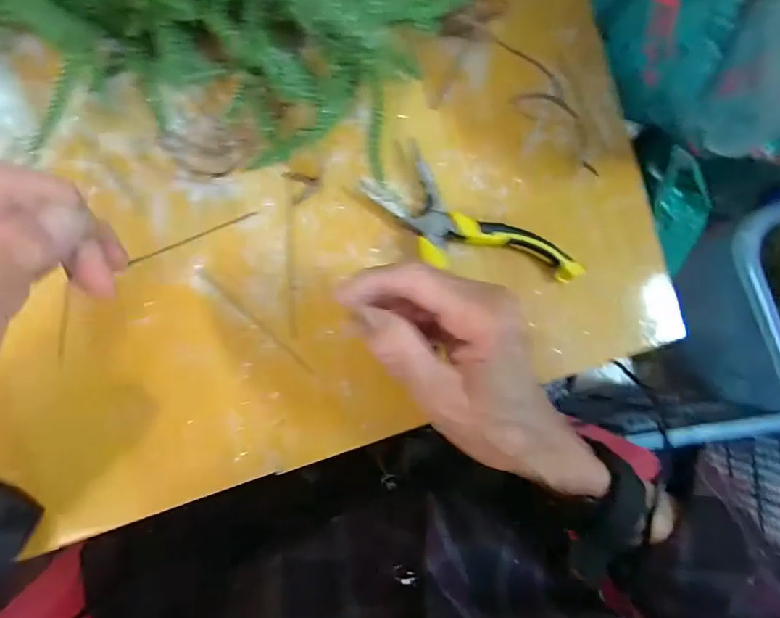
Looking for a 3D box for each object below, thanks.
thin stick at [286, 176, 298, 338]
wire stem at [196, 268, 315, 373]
[{"bbox_3d":[-0.061,-0.032,0.303,0.004,0.004,0.098,-2,89,-10],"label":"thin stick"},{"bbox_3d":[-0.081,0.008,0.297,0.092,0.004,0.004,44,84,-7],"label":"wire stem"}]

